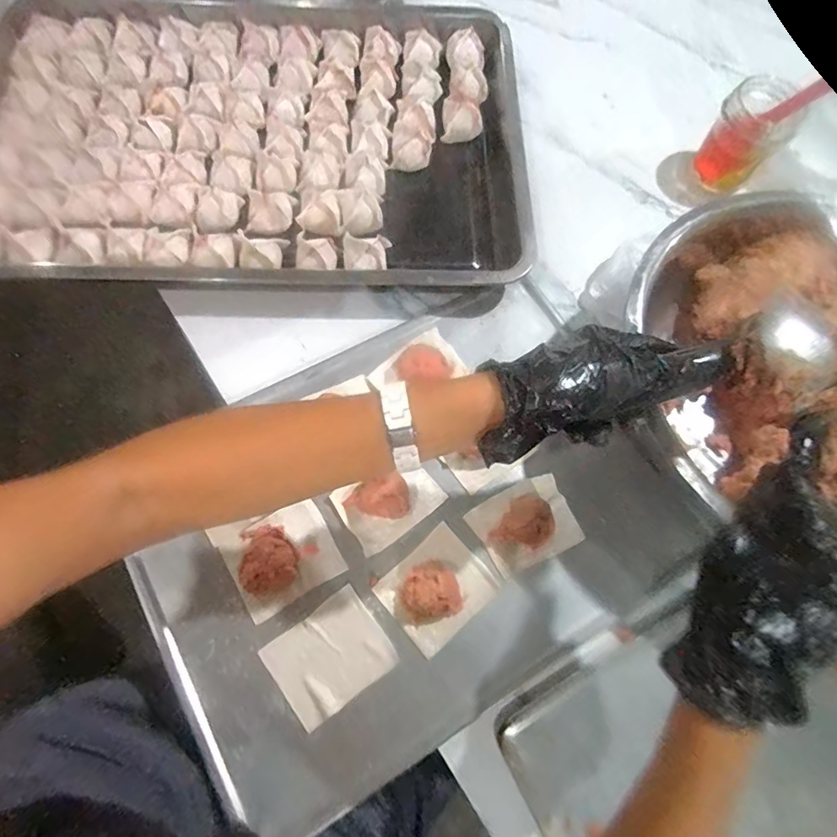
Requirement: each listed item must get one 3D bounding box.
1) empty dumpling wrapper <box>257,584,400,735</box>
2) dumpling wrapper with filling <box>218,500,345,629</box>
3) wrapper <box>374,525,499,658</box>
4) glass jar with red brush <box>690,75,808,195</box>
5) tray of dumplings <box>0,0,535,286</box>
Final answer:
[{"bbox_3d":[-0.071,0.191,0.405,0.087,0.004,0.072,-35,75,-14],"label":"empty dumpling wrapper"},{"bbox_3d":[-0.113,0.113,0.414,0.084,0.030,0.071,-29,73,-12],"label":"dumpling wrapper with filling"},{"bbox_3d":[0.016,0.140,0.416,0.084,0.031,0.073,-40,76,-15],"label":"wrapper"},{"bbox_3d":[0.358,-0.308,0.558,0.078,0.094,0.063,41,73,12],"label":"glass jar with red brush"},{"bbox_3d":[-0.180,-0.311,0.554,0.577,0.052,0.394,0,70,-2],"label":"tray of dumplings"}]

